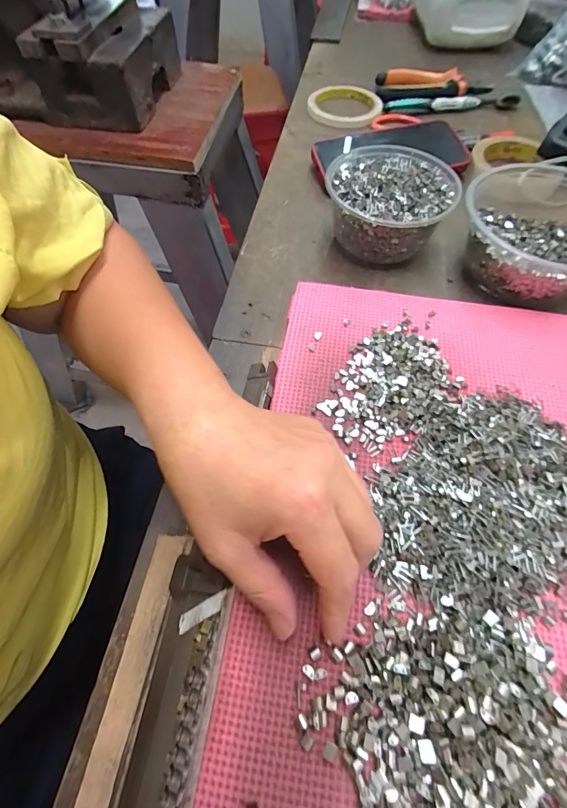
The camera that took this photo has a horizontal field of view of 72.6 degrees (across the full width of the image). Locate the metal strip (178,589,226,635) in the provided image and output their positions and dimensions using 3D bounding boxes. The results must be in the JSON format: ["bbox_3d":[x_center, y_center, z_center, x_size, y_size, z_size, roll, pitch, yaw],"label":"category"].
[{"bbox_3d":[-0.043,0.109,0.203,0.029,0.004,0.009,-34,63,-2],"label":"metal strip"}]

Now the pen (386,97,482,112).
[{"bbox_3d":[0.202,-0.399,0.516,0.128,0.017,0.010,-6,60,-5],"label":"pen"}]

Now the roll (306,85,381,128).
[{"bbox_3d":[0.083,-0.403,0.523,0.097,0.017,0.096,1,60,-1],"label":"roll"}]

